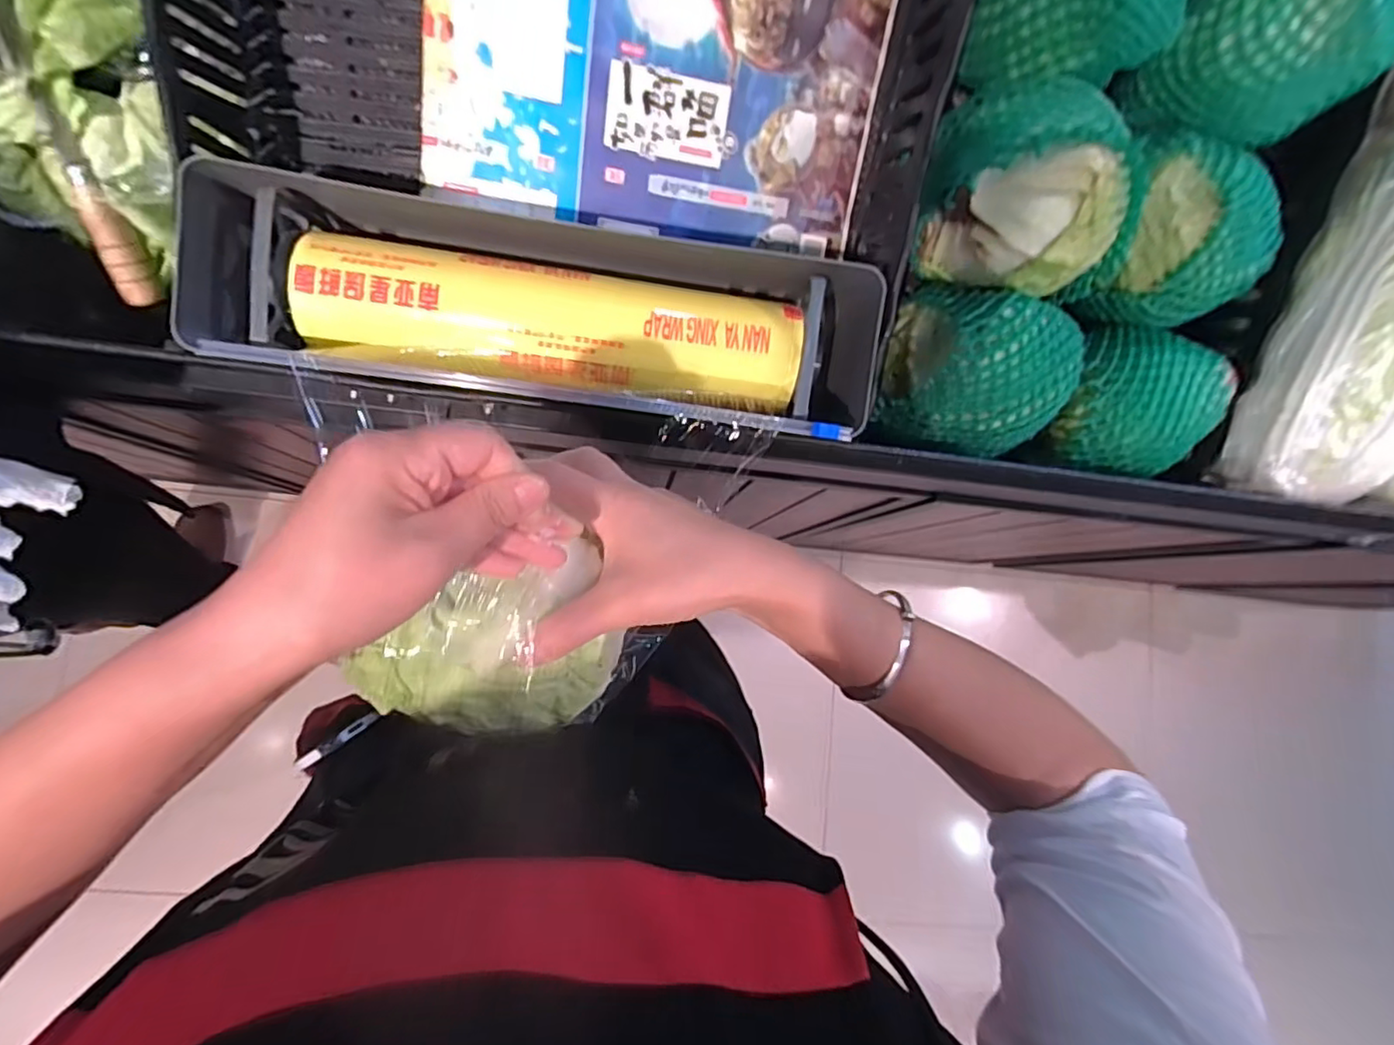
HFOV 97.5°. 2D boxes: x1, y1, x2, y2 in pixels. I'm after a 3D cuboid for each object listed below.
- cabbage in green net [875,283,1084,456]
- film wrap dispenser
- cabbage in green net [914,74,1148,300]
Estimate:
[{"bbox_3d":[0.230,-0.122,0.485,0.135,0.098,0.121,14,82,-4],"label":"cabbage in green net"},{"bbox_3d":[-0.105,-0.170,0.470,0.477,0.092,0.176,7,82,-5],"label":"film wrap dispenser"},{"bbox_3d":[0.241,-0.245,0.449,0.133,0.105,0.142,1,83,-6],"label":"cabbage in green net"}]

